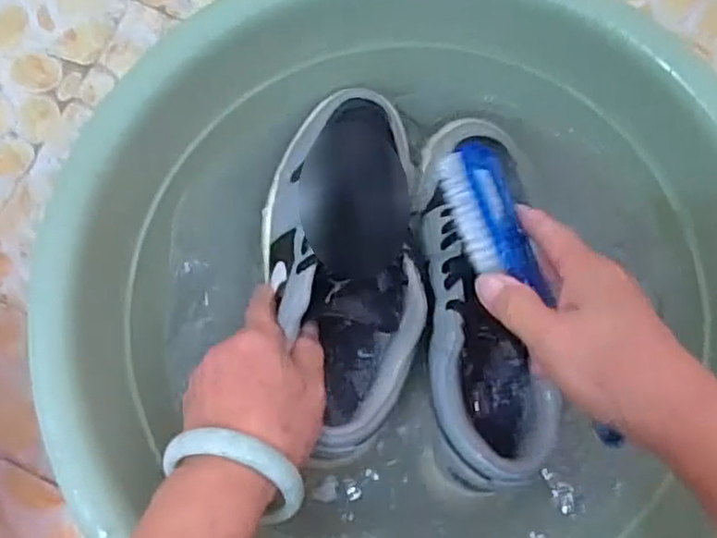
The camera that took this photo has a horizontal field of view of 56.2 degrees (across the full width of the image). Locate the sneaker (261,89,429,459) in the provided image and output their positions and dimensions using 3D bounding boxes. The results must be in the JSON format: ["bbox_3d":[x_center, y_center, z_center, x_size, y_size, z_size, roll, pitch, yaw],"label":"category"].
[{"bbox_3d":[-0.011,-0.005,0.454,0.105,0.076,0.244,-6,68,0],"label":"sneaker"}]

